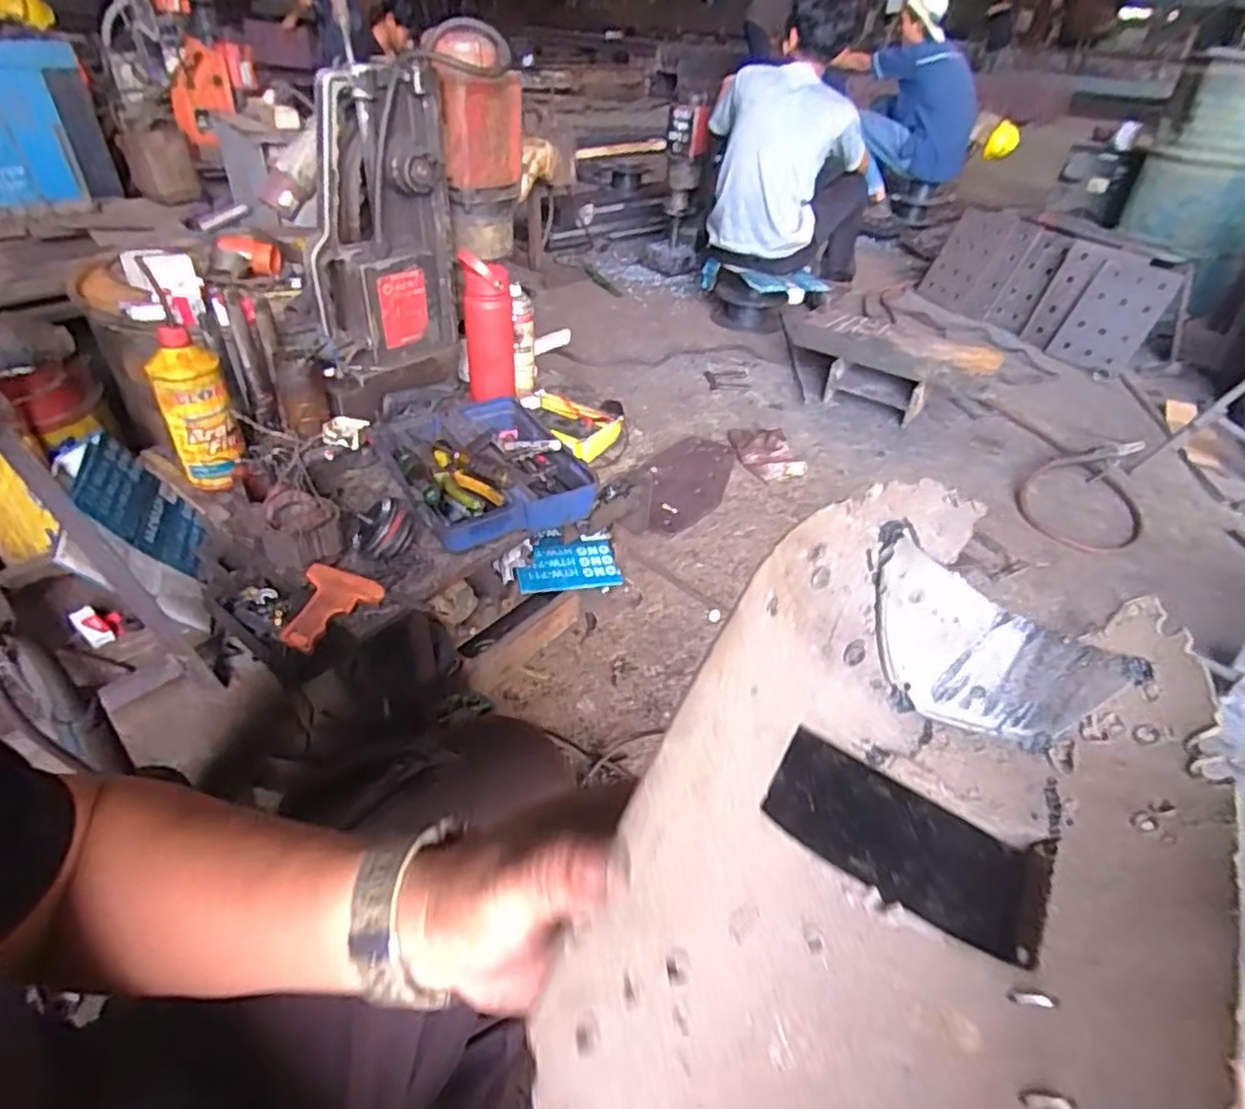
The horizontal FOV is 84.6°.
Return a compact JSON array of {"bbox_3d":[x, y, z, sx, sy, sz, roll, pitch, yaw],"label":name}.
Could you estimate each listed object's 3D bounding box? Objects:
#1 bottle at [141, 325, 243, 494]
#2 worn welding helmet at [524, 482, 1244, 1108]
[{"bbox_3d":[-0.564,-0.187,0.910,0.078,0.198,0.064,-21,46,-28],"label":"bottle"},{"bbox_3d":[0.106,0.109,0.245,0.192,0.118,0.285,19,42,17],"label":"worn welding helmet"}]

